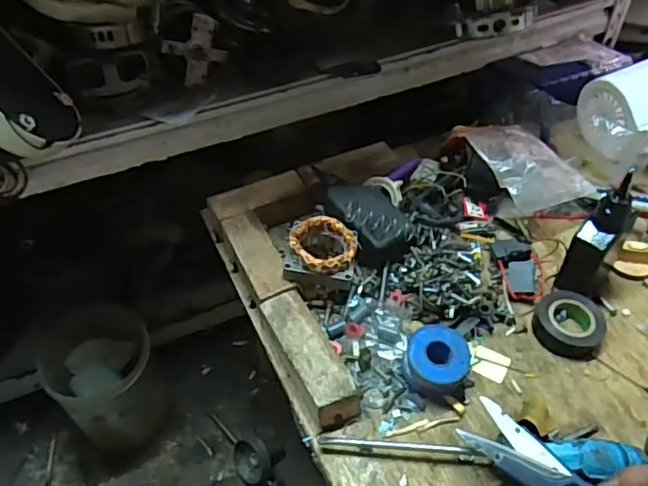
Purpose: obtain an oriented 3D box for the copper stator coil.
[{"bbox_3d":[0.000,0.002,0.563,0.063,0.027,0.063,-1,47,1],"label":"copper stator coil"}]

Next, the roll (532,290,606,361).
[{"bbox_3d":[0.233,0.072,0.547,0.061,0.022,0.072,12,48,13],"label":"roll"}]

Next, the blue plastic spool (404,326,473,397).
[{"bbox_3d":[0.099,0.104,0.510,0.054,0.039,0.055,-1,47,1],"label":"blue plastic spool"}]

